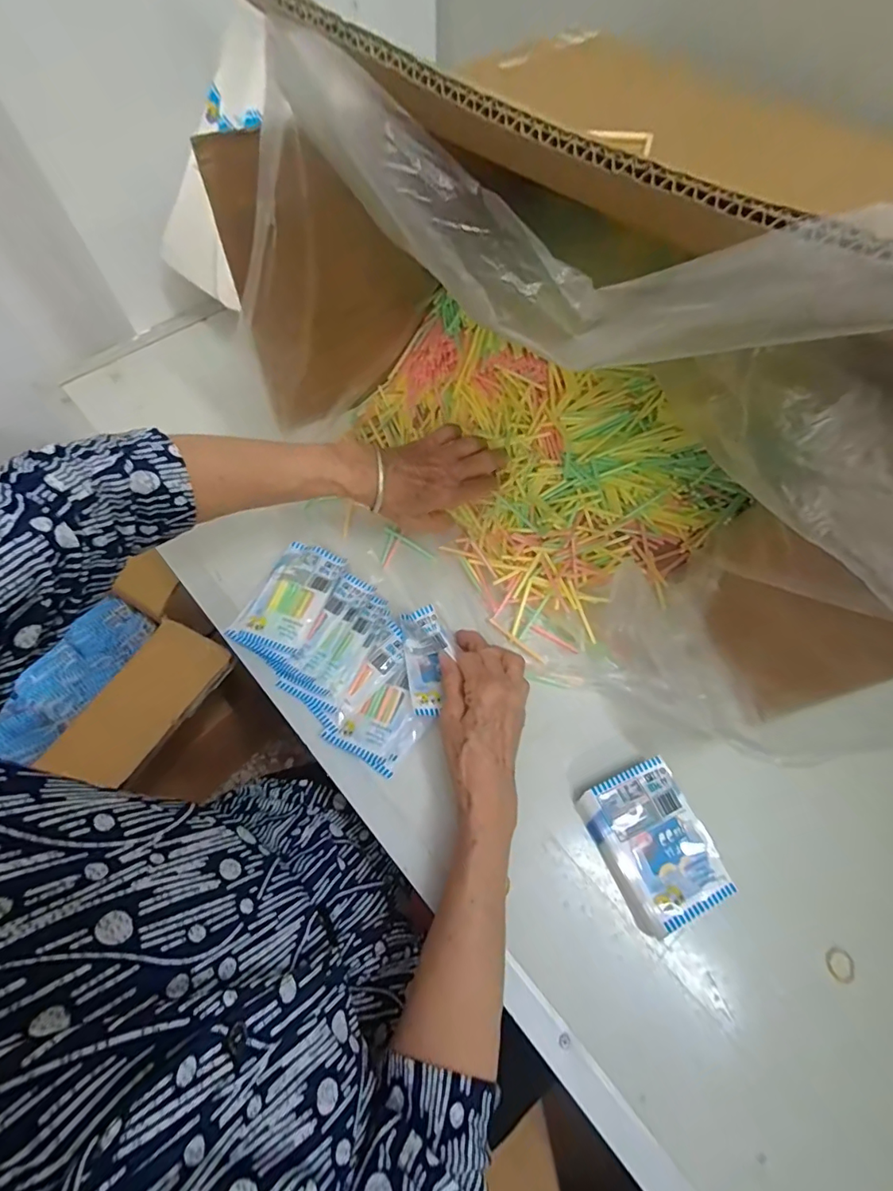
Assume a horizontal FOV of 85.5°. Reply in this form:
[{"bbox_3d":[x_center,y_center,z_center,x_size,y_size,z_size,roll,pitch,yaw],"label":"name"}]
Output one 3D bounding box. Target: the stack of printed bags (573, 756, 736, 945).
[{"bbox_3d":[0.161,0.191,0.375,0.080,0.026,0.104,-24,68,-13],"label":"stack of printed bags"}]

